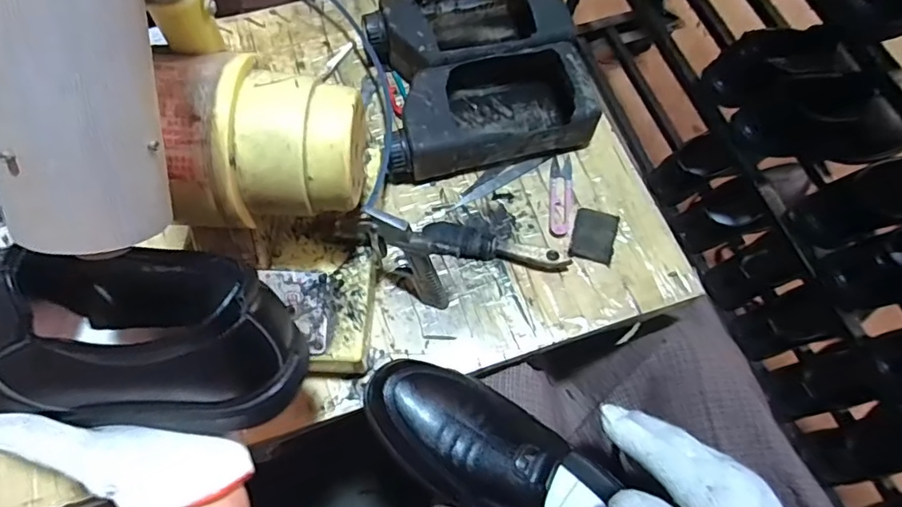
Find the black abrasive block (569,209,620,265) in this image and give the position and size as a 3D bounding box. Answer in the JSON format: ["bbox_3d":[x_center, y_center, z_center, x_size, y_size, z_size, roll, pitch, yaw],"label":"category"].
[{"bbox_3d":[0.147,-0.019,0.542,0.044,0.009,0.058,15,68,3],"label":"black abrasive block"}]

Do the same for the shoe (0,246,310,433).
[{"bbox_3d":[-0.216,0.046,0.317,0.238,0.086,0.099,5,67,10],"label":"shoe"}]

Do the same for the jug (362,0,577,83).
[{"bbox_3d":[0.017,-0.257,0.617,0.218,0.064,0.128,-16,69,-9],"label":"jug"}]

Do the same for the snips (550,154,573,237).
[{"bbox_3d":[0.117,-0.062,0.560,0.025,0.005,0.099,7,67,0],"label":"snips"}]

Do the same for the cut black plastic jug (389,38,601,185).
[{"bbox_3d":[0.035,-0.160,0.570,0.218,0.059,0.128,-13,69,-8],"label":"cut black plastic jug"}]

